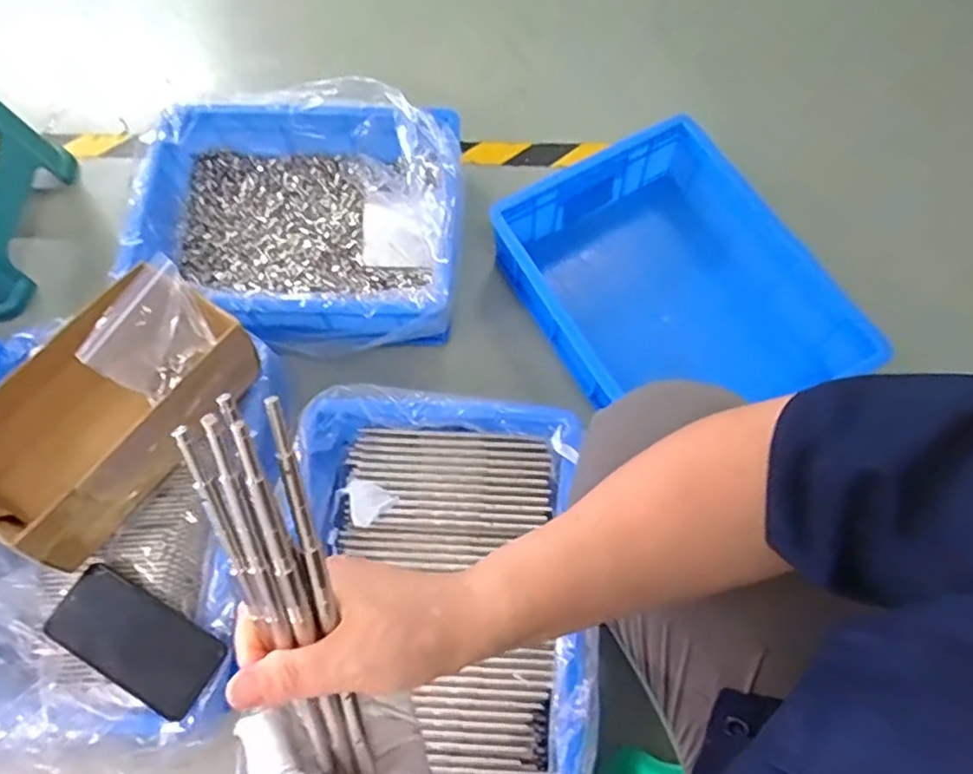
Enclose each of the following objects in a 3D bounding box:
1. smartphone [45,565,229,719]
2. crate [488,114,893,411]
[{"bbox_3d":[-0.339,0.245,0.634,0.164,0.011,0.076,31,54,6],"label":"smartphone"},{"bbox_3d":[0.225,-0.116,0.826,0.299,0.145,0.395,-28,71,-9],"label":"crate"}]

